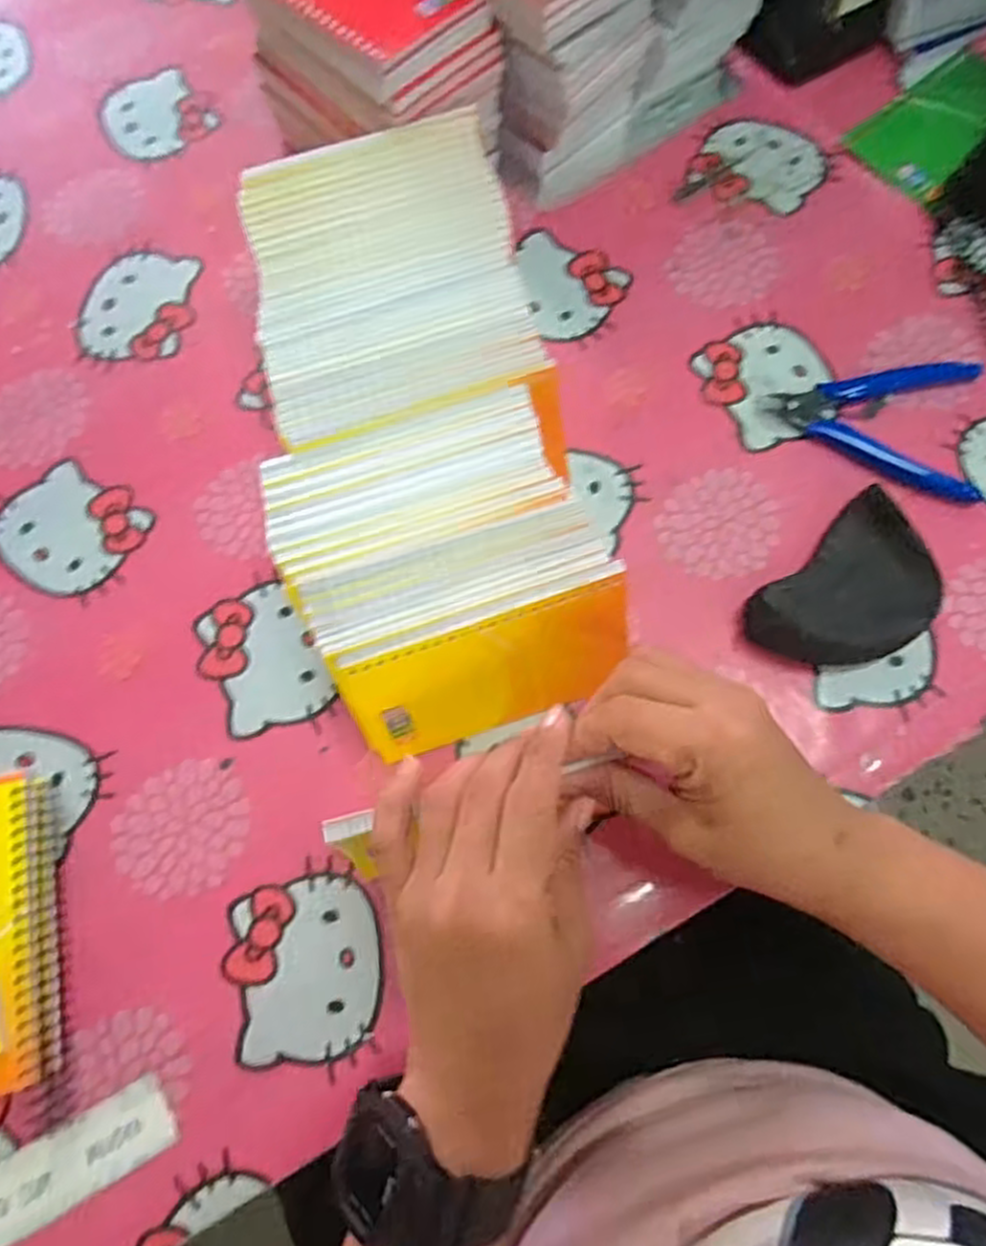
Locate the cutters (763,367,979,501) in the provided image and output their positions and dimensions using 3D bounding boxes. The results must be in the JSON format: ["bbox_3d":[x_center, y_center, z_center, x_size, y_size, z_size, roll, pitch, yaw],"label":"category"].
[{"bbox_3d":[0.217,-0.118,0.432,0.114,0.006,0.084,11,73,6],"label":"cutters"}]

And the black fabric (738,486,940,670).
[{"bbox_3d":[0.184,-0.013,0.391,0.097,0.021,0.067,-40,75,-10],"label":"black fabric"}]

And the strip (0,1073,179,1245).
[{"bbox_3d":[-0.193,0.239,0.332,0.106,0.004,0.030,-29,73,-7],"label":"strip"}]

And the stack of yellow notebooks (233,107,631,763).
[{"bbox_3d":[-0.039,-0.097,0.396,0.145,0.079,0.329,-14,72,-2],"label":"stack of yellow notebooks"}]

